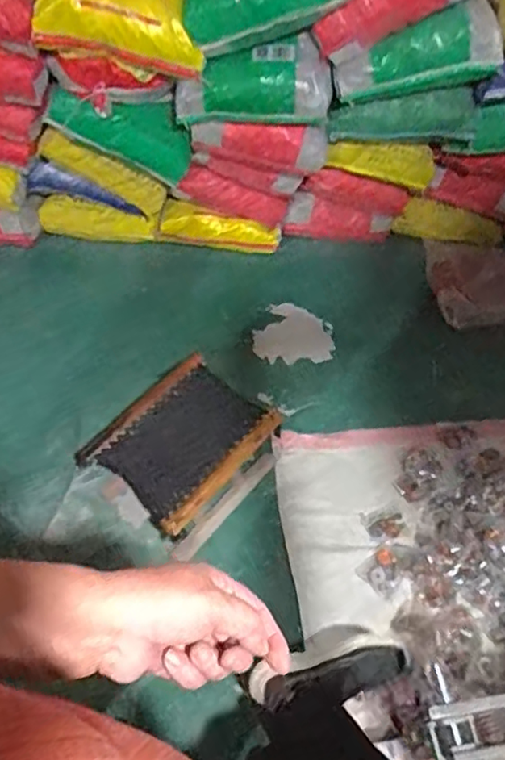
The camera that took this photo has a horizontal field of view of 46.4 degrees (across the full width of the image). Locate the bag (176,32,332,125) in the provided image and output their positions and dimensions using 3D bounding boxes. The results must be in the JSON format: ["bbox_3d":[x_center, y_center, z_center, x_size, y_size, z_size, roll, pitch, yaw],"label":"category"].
[{"bbox_3d":[-0.006,-0.634,1.307,0.344,0.183,0.069,-3,56,13],"label":"bag"}]

